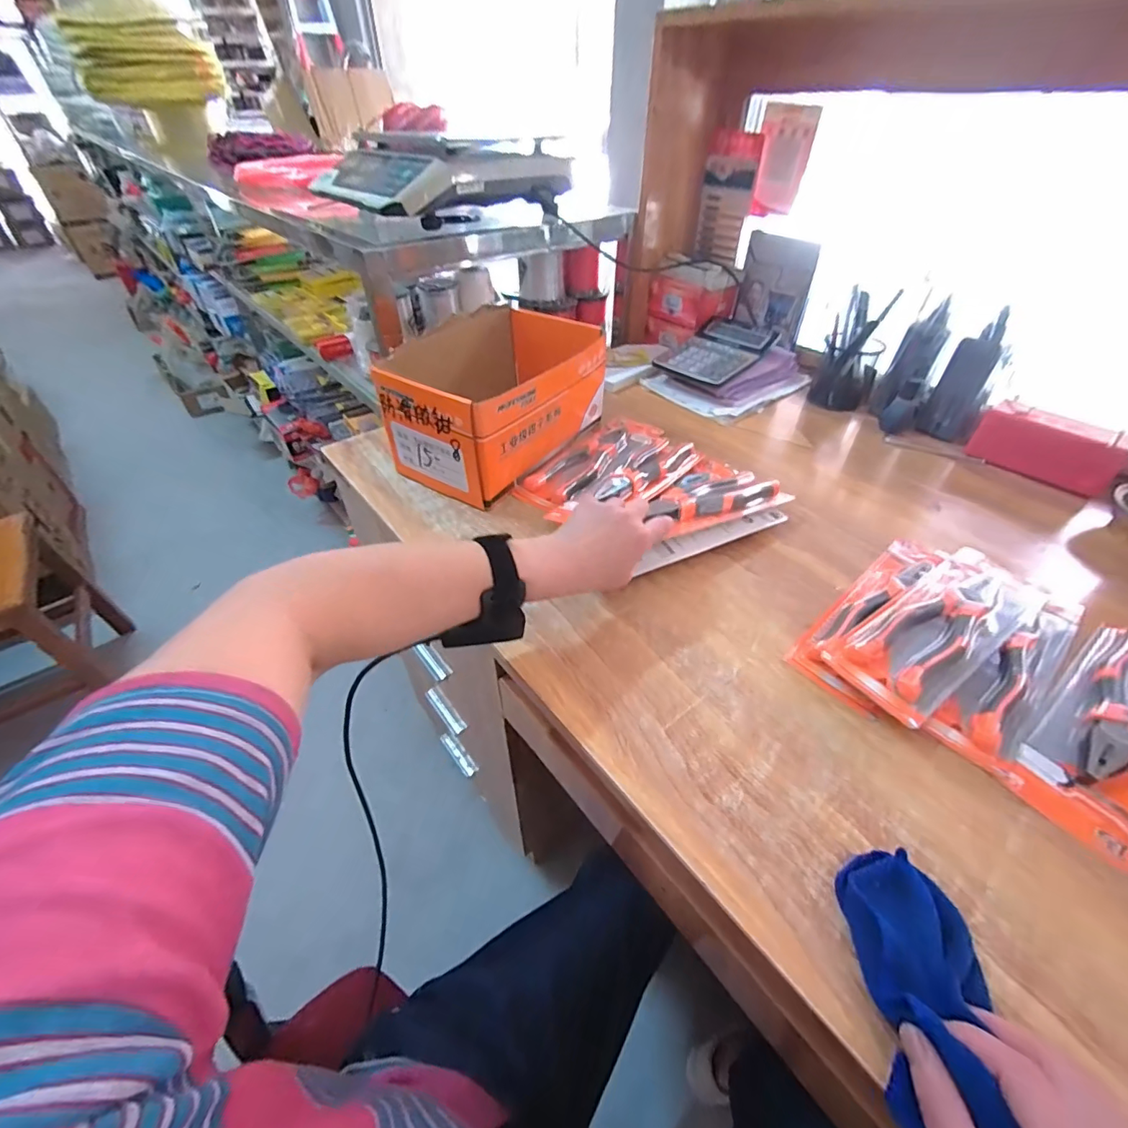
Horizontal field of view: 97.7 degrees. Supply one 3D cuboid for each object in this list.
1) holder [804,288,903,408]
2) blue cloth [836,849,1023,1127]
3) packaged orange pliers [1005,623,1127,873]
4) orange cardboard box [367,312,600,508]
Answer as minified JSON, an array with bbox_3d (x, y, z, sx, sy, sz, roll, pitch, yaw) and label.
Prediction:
[{"bbox_3d":[0.464,-0.338,0.789,0.084,0.163,0.075,23,48,22],"label":"holder"},{"bbox_3d":[0.197,0.229,0.270,0.064,0.038,0.128,10,34,10],"label":"blue cloth"},{"bbox_3d":[0.449,0.127,0.392,0.245,0.017,0.085,-28,51,-26],"label":"packaged orange pliers"},{"bbox_3d":[-0.074,-0.234,0.679,0.184,0.144,0.321,24,49,23],"label":"orange cardboard box"}]

